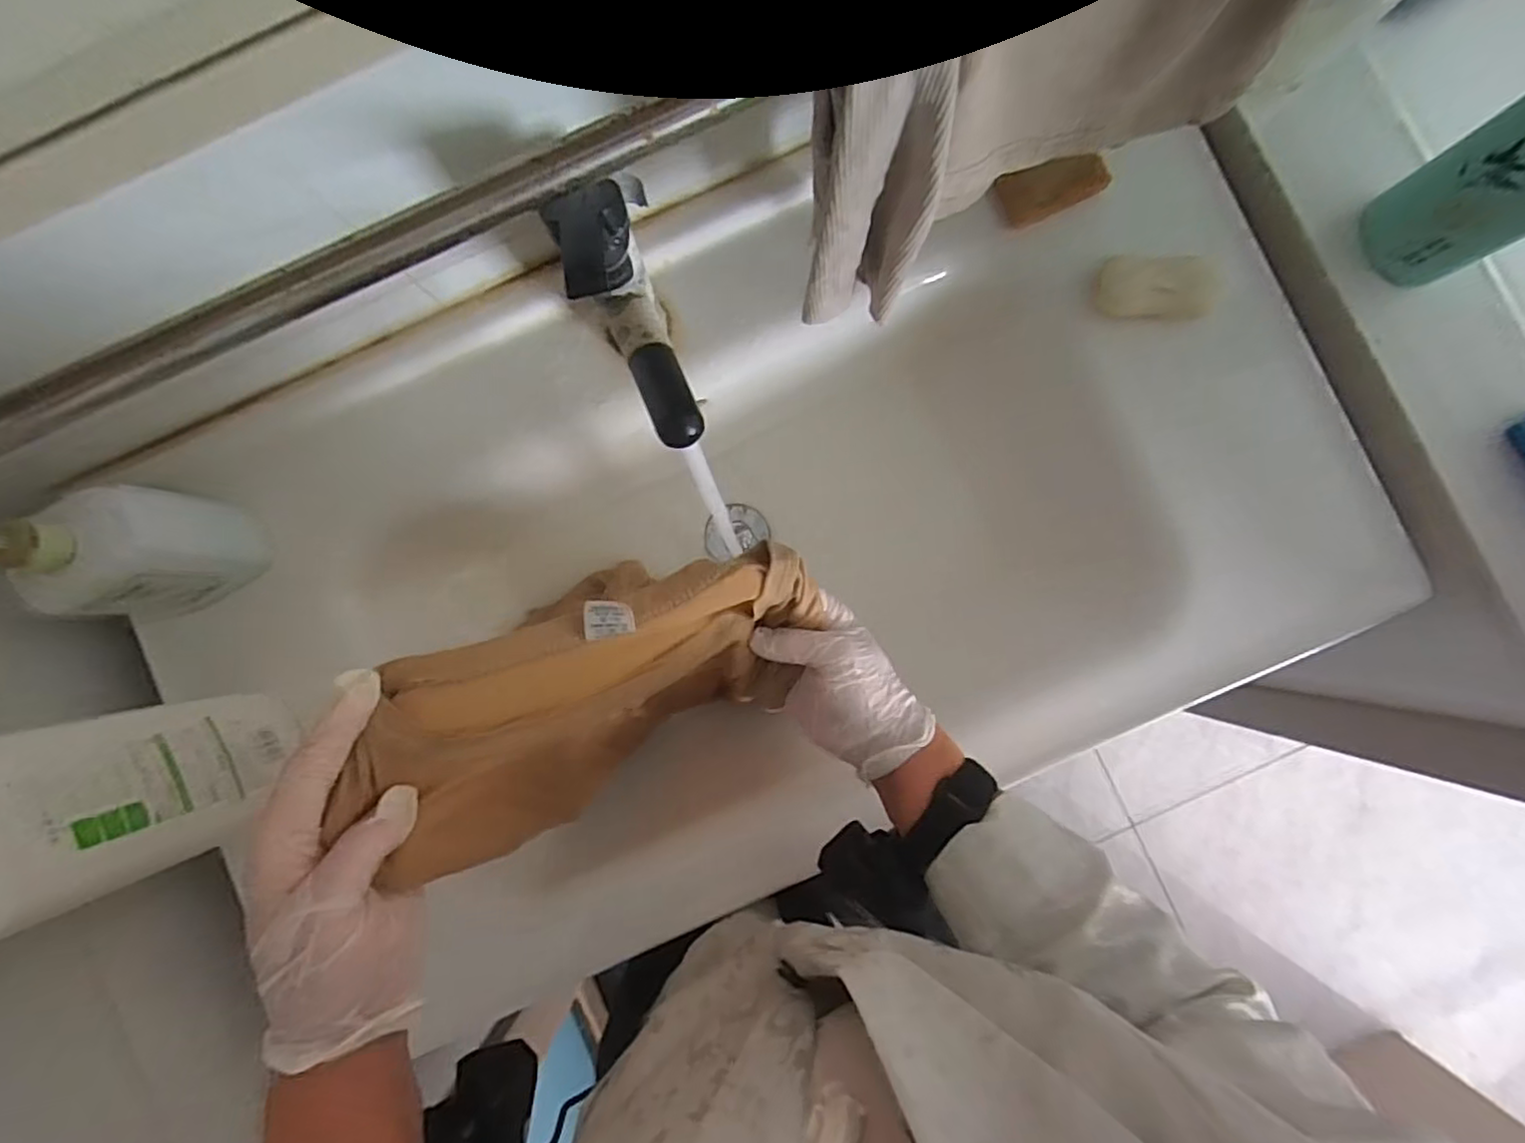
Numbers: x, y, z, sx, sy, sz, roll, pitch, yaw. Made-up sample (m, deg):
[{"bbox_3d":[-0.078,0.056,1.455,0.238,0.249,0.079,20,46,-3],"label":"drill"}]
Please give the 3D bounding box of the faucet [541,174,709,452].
[{"bbox_3d":[-0.070,-0.135,0.357,0.038,0.099,0.130,-22,87,0],"label":"faucet"}]

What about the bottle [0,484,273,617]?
[{"bbox_3d":[-0.410,-0.011,0.415,0.089,0.159,0.059,-27,87,-1],"label":"bottle"}]

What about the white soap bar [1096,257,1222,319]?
[{"bbox_3d":[0.290,-0.206,0.479,0.082,0.023,0.040,4,87,1],"label":"white soap bar"}]

